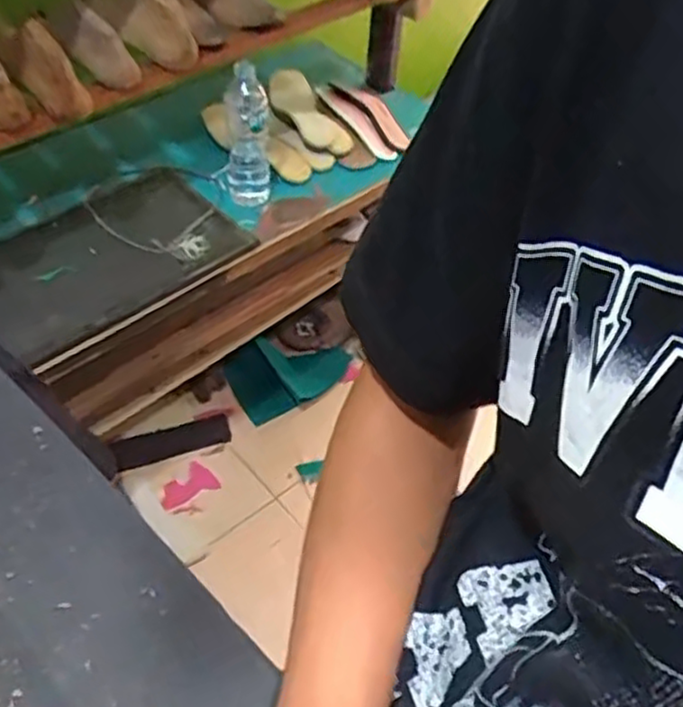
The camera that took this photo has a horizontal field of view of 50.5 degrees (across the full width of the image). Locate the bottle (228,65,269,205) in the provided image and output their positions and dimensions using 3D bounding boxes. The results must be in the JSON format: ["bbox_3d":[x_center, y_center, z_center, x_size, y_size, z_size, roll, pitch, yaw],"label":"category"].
[{"bbox_3d":[-0.146,-0.336,1.122,0.069,0.224,0.075,-1,50,-6],"label":"bottle"}]

